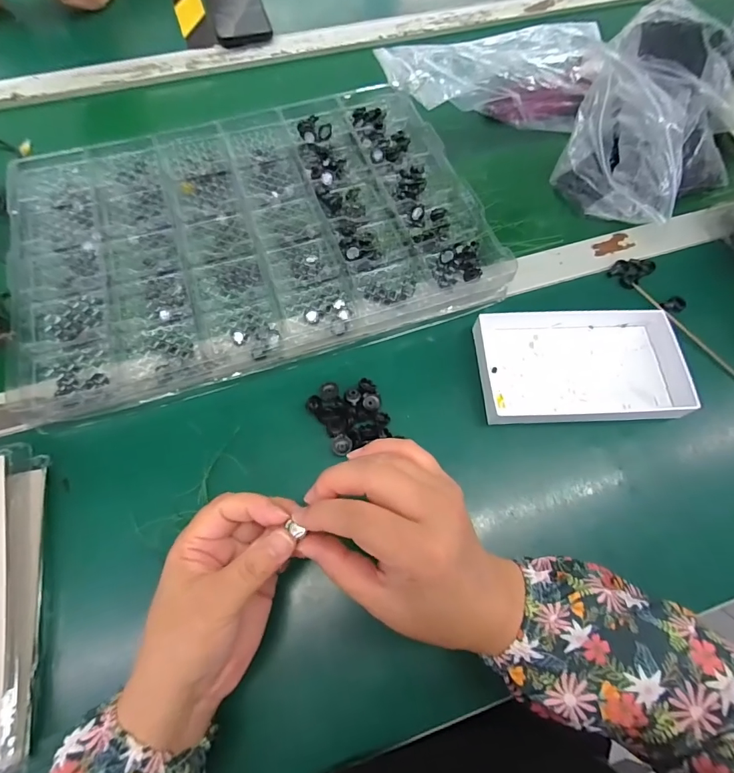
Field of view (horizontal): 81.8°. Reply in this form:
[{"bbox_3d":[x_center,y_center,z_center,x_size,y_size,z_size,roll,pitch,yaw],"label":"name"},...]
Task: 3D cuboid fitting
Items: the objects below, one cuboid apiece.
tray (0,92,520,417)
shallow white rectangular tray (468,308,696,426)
[{"bbox_3d":[-0.114,-0.162,0.427,0.432,0.032,0.298,-17,67,-10],"label":"tray"},{"bbox_3d":[0.190,-0.027,0.383,0.170,0.023,0.116,-1,66,-3],"label":"shallow white rectangular tray"}]

